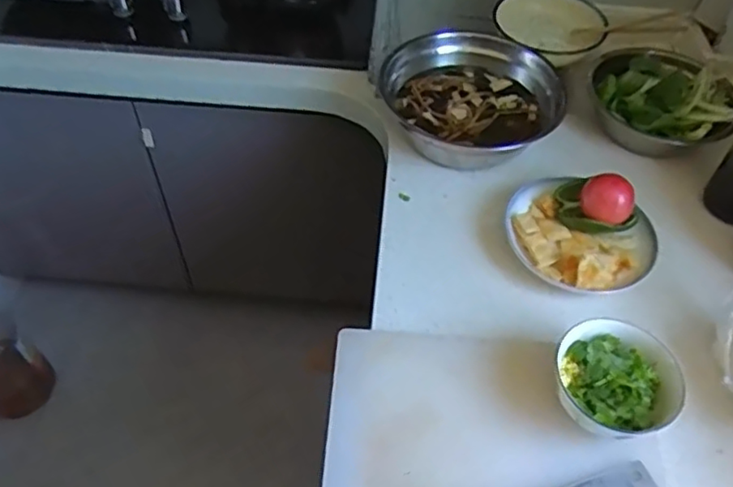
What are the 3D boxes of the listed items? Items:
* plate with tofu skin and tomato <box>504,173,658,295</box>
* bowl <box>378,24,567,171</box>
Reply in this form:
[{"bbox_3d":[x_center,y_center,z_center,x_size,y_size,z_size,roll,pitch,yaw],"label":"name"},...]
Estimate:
[{"bbox_3d":[0.249,-0.021,0.710,0.172,0.067,0.145,28,55,19],"label":"plate with tofu skin and tomato"},{"bbox_3d":[0.143,-0.204,0.837,0.206,0.093,0.235,-23,55,-19],"label":"bowl"}]

